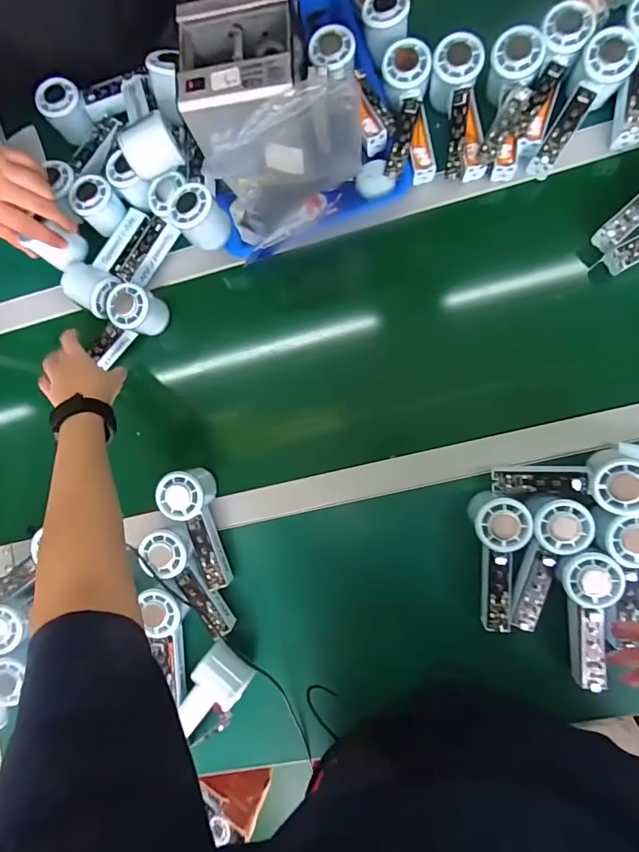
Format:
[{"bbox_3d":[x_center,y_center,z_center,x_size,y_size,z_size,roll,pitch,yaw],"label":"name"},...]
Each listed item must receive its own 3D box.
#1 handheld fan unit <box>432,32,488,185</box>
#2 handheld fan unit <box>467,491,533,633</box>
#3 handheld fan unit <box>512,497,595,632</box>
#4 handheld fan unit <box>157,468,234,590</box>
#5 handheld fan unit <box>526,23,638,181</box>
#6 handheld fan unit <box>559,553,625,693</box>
[{"bbox_3d":[0.174,-0.386,0.518,0.051,0.061,0.154,-9,98,7],"label":"handheld fan unit"},{"bbox_3d":[0.206,0.152,0.472,0.058,0.052,0.149,-9,86,7],"label":"handheld fan unit"},{"bbox_3d":[0.248,0.153,0.456,0.054,0.031,0.147,15,89,8],"label":"handheld fan unit"},{"bbox_3d":[-0.153,0.129,0.521,0.051,0.051,0.148,-14,85,6],"label":"handheld fan unit"},{"bbox_3d":[0.304,-0.374,0.497,0.055,0.042,0.159,33,106,8],"label":"handheld fan unit"},{"bbox_3d":[0.293,0.208,0.458,0.055,0.039,0.150,-4,101,7],"label":"handheld fan unit"}]

